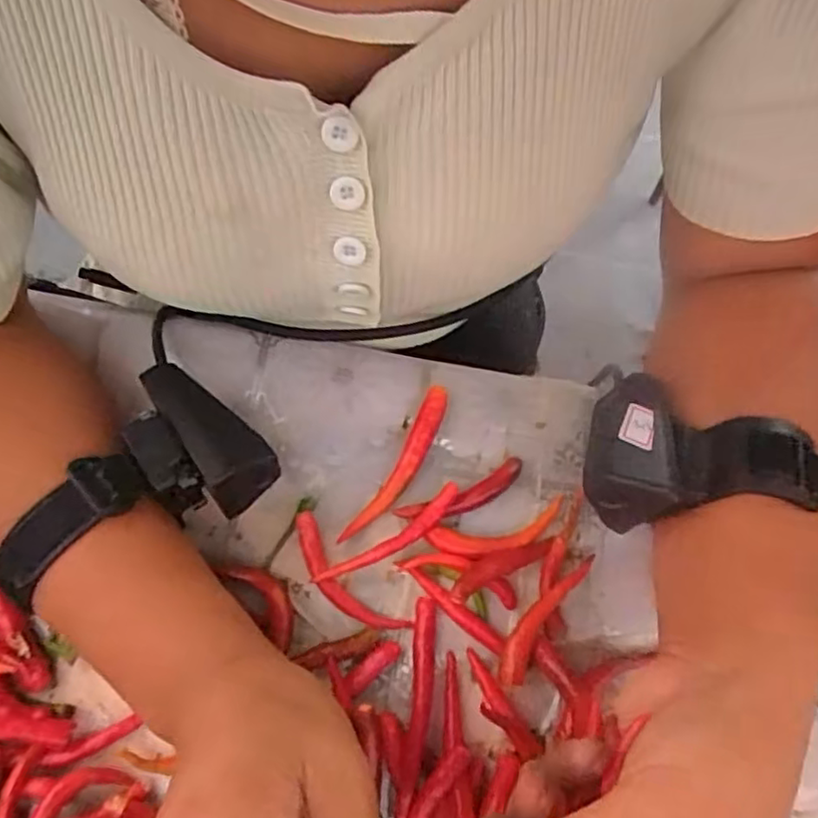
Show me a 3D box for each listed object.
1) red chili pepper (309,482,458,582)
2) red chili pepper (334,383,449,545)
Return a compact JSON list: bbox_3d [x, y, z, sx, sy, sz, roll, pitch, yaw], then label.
[{"bbox_3d":[-0.008,0.061,0.311,0.077,0.013,0.012,-33,76,-11],"label":"red chili pepper"},{"bbox_3d":[-0.004,0.028,0.324,0.015,0.011,0.086,29,74,7],"label":"red chili pepper"}]

